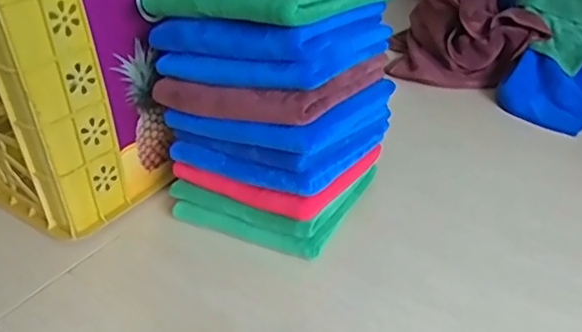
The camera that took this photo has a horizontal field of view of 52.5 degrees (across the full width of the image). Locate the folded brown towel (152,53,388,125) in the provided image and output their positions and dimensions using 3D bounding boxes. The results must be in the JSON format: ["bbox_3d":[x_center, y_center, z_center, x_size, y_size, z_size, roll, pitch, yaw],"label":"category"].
[{"bbox_3d":[-0.021,-0.092,0.574,0.179,0.034,0.157,17,39,26],"label":"folded brown towel"}]

